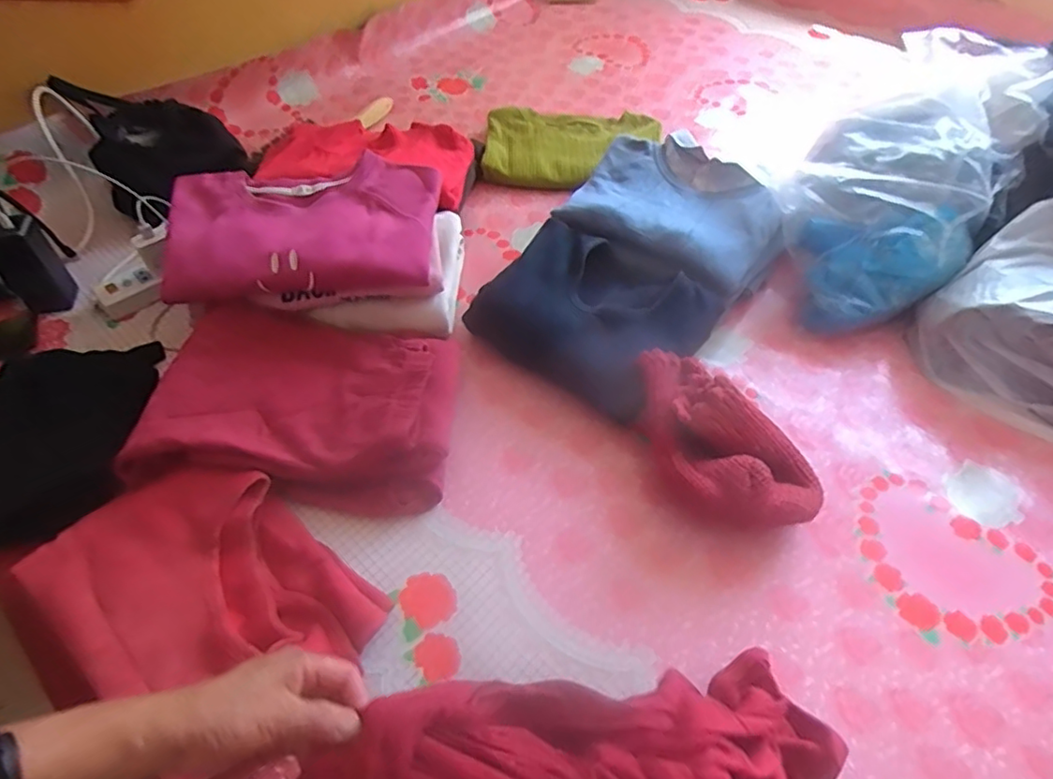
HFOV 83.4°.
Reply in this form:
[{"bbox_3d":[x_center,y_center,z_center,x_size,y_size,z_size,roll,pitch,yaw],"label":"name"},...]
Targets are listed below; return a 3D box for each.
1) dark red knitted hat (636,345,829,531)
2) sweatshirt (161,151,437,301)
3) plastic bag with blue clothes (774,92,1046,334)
[{"bbox_3d":[0.206,0.064,0.659,0.125,0.103,0.242,-36,60,-24],"label":"dark red knitted hat"},{"bbox_3d":[-0.285,-0.202,0.773,0.339,0.061,0.179,-5,52,-4],"label":"sweatshirt"},{"bbox_3d":[0.523,-0.284,0.841,0.243,0.179,0.427,33,59,23],"label":"plastic bag with blue clothes"}]

